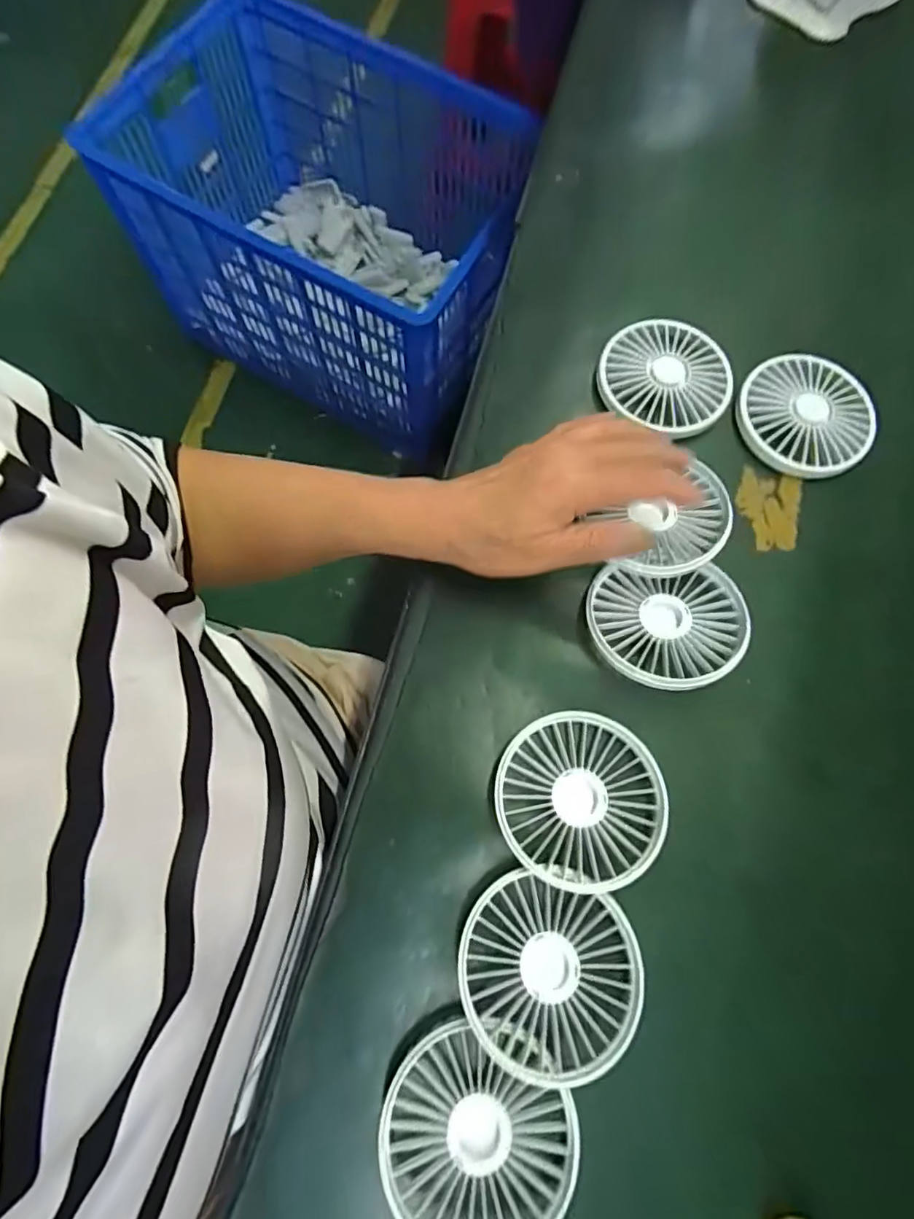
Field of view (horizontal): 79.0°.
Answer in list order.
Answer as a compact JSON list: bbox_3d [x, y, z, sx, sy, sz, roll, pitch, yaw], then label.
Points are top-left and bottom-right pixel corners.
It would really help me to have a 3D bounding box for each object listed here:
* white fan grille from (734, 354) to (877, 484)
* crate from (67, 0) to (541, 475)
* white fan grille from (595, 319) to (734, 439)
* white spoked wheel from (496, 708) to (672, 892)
[{"bbox_3d":[0.234,-0.130,0.374,0.087,0.014,0.087,1,75,-2],"label":"white fan grille"},{"bbox_3d":[-0.235,-0.735,1.090,0.662,0.374,0.471,25,75,5],"label":"crate"},{"bbox_3d":[0.142,-0.160,0.378,0.086,0.012,0.084,1,75,-2],"label":"white fan grille"},{"bbox_3d":[0.066,0.101,0.299,0.087,0.025,0.085,1,75,-2],"label":"white spoked wheel"}]

